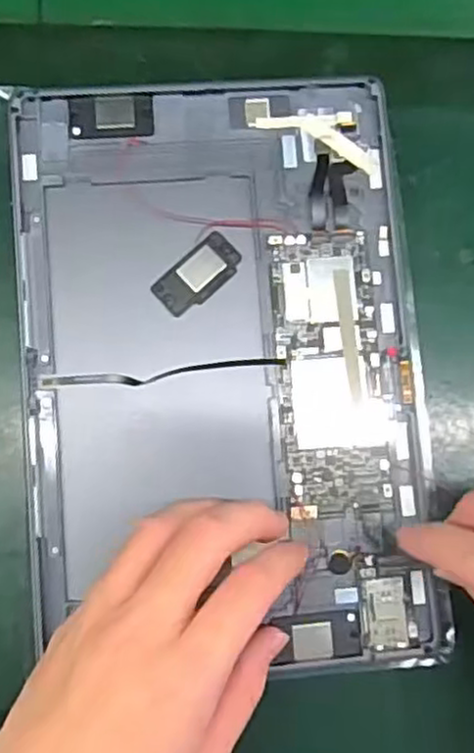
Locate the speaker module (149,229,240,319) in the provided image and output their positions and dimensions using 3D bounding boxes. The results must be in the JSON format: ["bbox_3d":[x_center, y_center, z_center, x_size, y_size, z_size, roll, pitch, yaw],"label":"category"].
[{"bbox_3d":[-0.017,-0.044,0.305,0.040,0.004,0.021,-43,87,-10],"label":"speaker module"}]

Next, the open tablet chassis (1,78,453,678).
[{"bbox_3d":[-0.006,-0.005,0.303,0.170,0.010,0.255,-5,83,-6],"label":"open tablet chassis"}]

